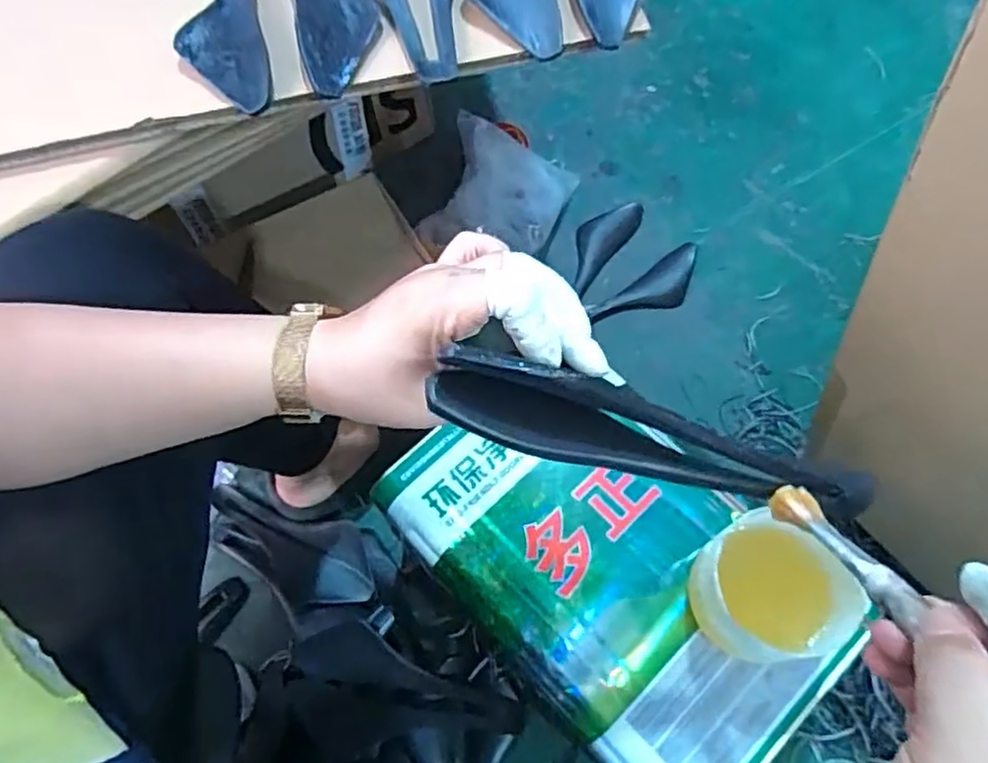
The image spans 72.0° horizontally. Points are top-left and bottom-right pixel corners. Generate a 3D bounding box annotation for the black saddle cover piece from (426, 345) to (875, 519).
[{"bbox_3d":[0.080,0.030,0.312,0.222,0.024,0.033,16,66,-18],"label":"black saddle cover piece"}]

